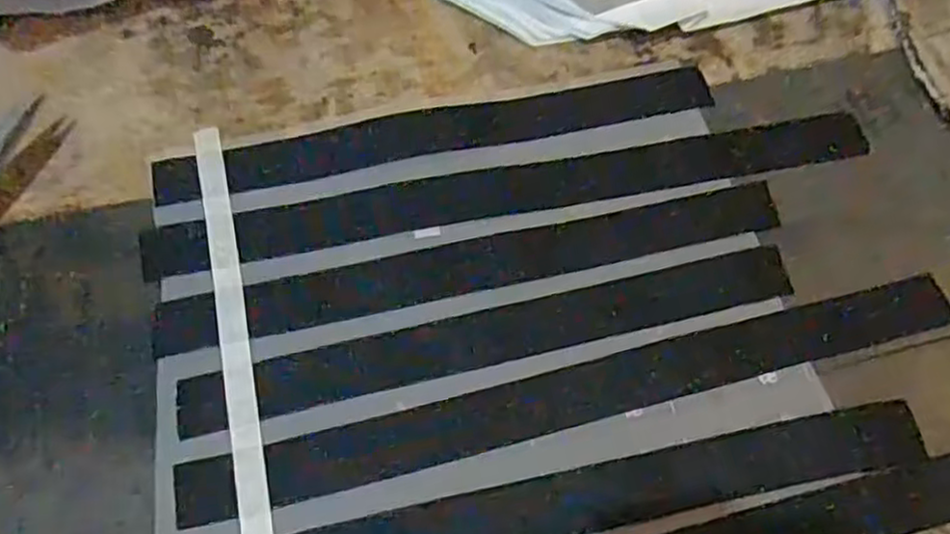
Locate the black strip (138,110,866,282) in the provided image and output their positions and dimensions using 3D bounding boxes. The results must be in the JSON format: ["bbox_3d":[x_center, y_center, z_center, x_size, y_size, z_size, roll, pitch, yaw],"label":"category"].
[{"bbox_3d":[0.024,-0.037,0.352,0.352,0.008,0.029,-10,68,-7],"label":"black strip"}]

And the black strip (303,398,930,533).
[{"bbox_3d":[0.041,0.094,0.290,0.295,0.004,0.026,-10,68,-7],"label":"black strip"}]

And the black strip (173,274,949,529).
[{"bbox_3d":[0.049,0.053,0.312,0.340,0.010,0.027,-13,68,-8],"label":"black strip"}]

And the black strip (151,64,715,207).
[{"bbox_3d":[-0.016,-0.068,0.364,0.276,0.006,0.028,-12,70,-8],"label":"black strip"}]

